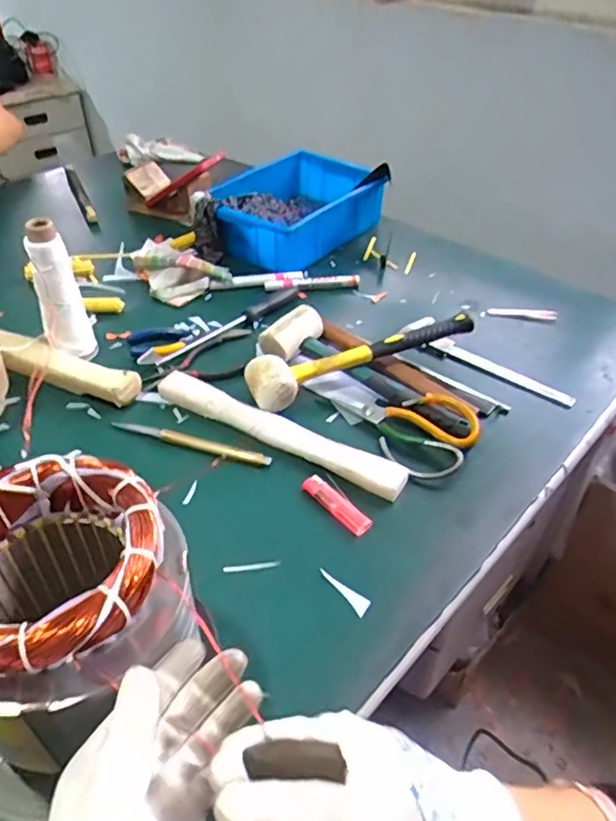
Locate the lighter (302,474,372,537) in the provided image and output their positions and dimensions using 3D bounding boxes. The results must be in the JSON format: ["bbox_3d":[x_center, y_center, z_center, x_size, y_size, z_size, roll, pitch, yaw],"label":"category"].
[{"bbox_3d":[0.028,0.090,0.560,0.022,0.007,0.080,-31,50,-32],"label":"lighter"}]

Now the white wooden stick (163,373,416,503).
[{"bbox_3d":[-0.035,0.022,0.627,0.295,0.025,0.031,21,45,22],"label":"white wooden stick"}]

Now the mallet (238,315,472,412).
[{"bbox_3d":[0.065,-0.063,0.707,0.289,0.066,0.060,-18,45,-21],"label":"mallet"}]

